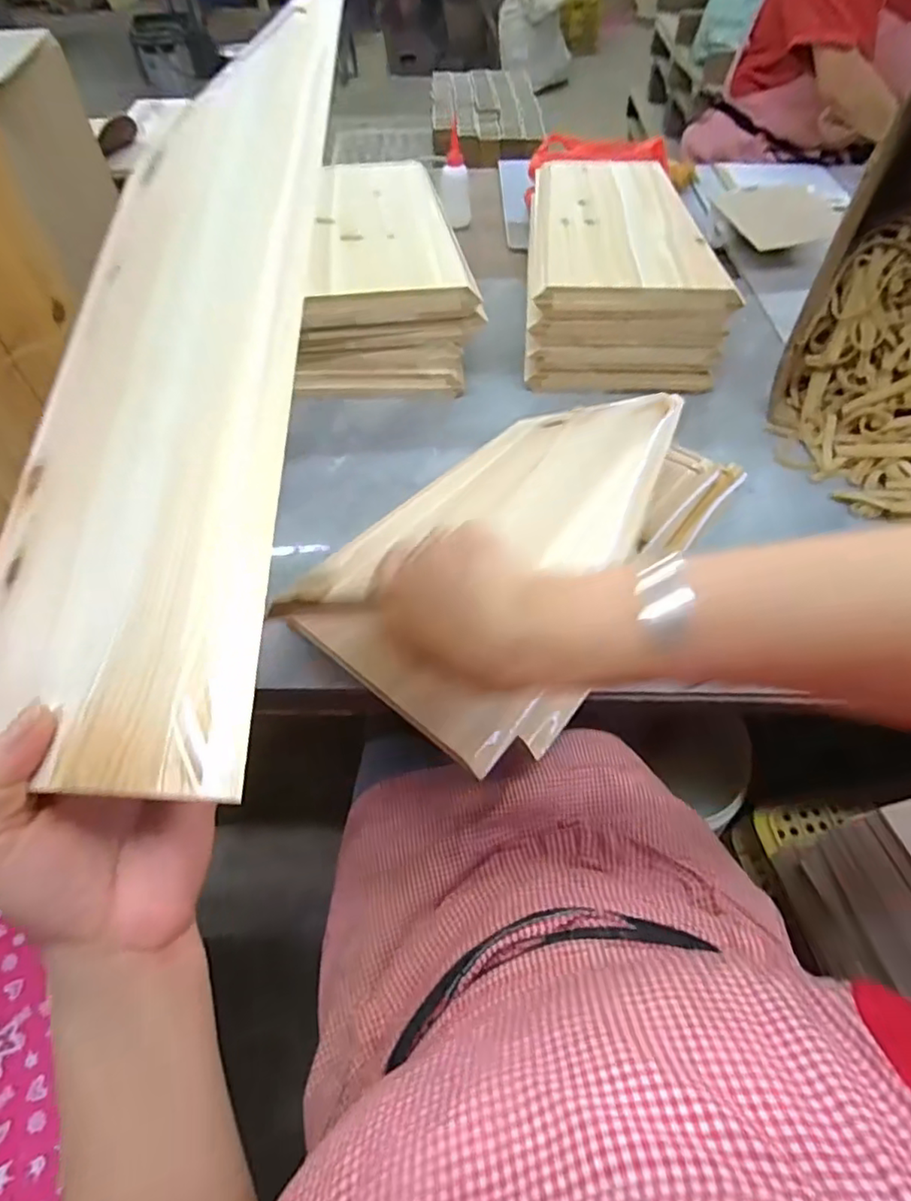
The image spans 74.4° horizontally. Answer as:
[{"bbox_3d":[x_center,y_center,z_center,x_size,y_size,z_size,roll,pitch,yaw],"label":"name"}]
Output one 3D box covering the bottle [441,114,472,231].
[{"bbox_3d":[0.003,-0.772,1.102,0.060,0.158,0.040,0,54,0],"label":"bottle"}]

